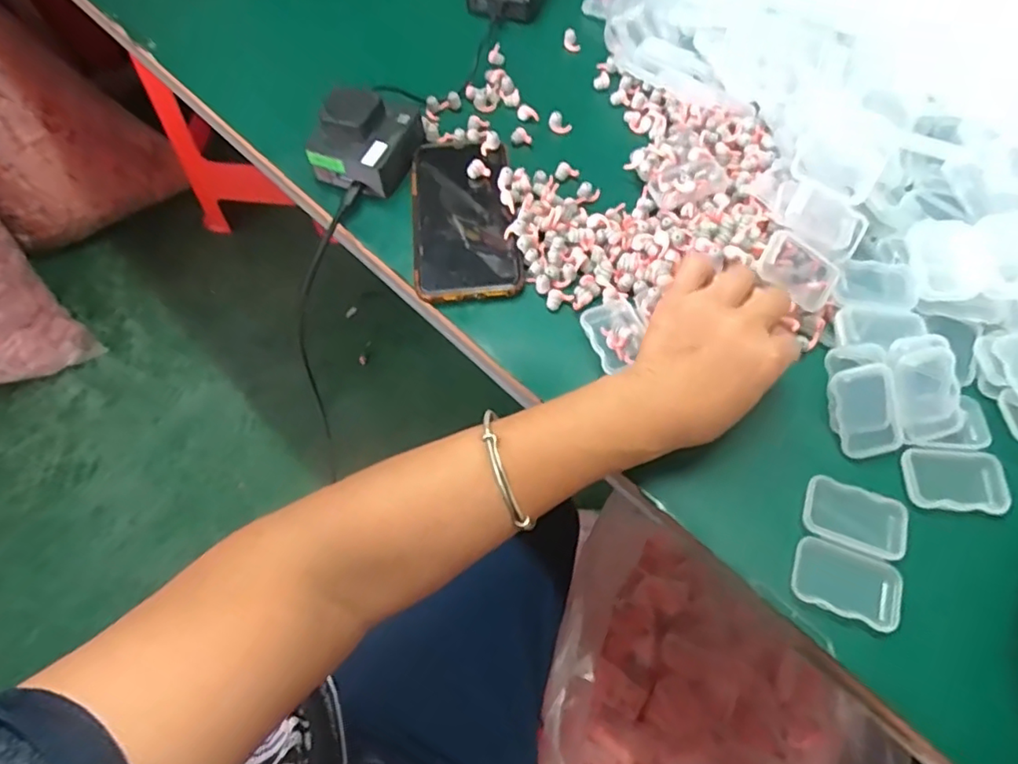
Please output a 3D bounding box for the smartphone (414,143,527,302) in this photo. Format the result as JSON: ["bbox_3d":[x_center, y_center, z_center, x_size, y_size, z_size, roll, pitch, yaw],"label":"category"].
[{"bbox_3d":[-0.035,-0.130,0.458,0.076,0.014,0.151,-7,61,-1],"label":"smartphone"}]

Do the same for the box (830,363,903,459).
[{"bbox_3d":[0.220,0.017,0.366,0.037,0.010,0.054,-16,97,-5],"label":"box"}]

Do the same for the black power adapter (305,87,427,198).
[{"bbox_3d":[-0.113,-0.195,0.475,0.067,0.049,0.077,18,63,12],"label":"black power adapter"}]

